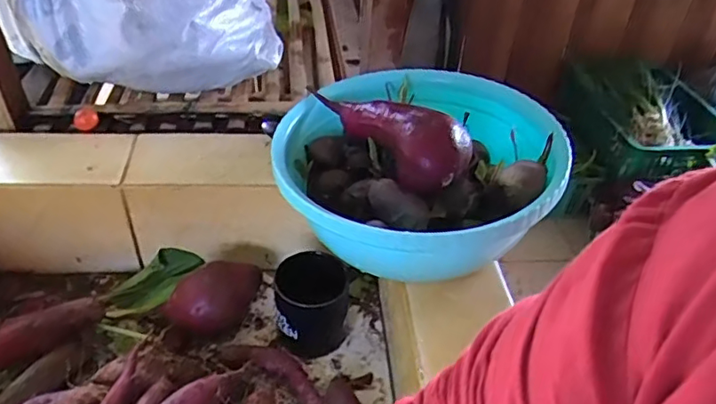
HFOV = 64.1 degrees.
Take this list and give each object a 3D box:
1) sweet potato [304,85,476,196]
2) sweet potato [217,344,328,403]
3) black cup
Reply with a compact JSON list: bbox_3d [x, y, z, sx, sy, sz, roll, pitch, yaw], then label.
[{"bbox_3d":[0.024,-0.081,0.586,0.058,0.060,0.196,-27,47,-32],"label":"sweet potato"},{"bbox_3d":[-0.081,0.184,0.617,0.142,0.031,0.048,23,43,23],"label":"sweet potato"},{"bbox_3d":[-0.053,0.116,0.654,0.079,0.102,0.080,2,39,-2],"label":"black cup"}]

